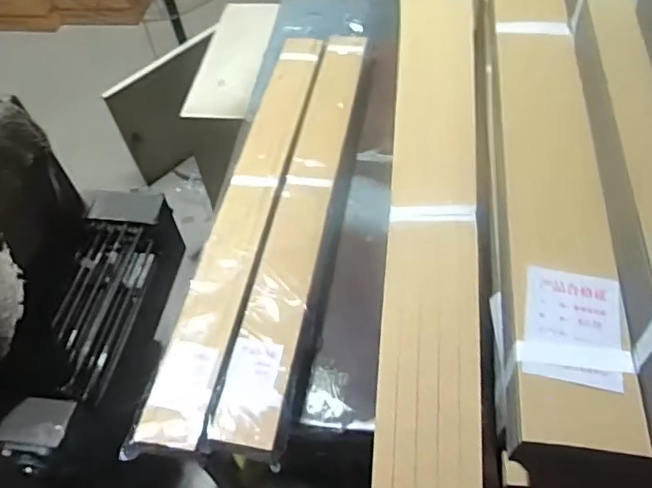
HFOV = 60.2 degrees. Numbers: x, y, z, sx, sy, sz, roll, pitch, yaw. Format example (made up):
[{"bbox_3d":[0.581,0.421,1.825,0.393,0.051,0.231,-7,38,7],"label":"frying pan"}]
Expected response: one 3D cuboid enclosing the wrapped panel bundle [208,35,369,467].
[{"bbox_3d":[-0.033,-0.107,1.086,0.111,0.054,1.009,6,54,9],"label":"wrapped panel bundle"}]

